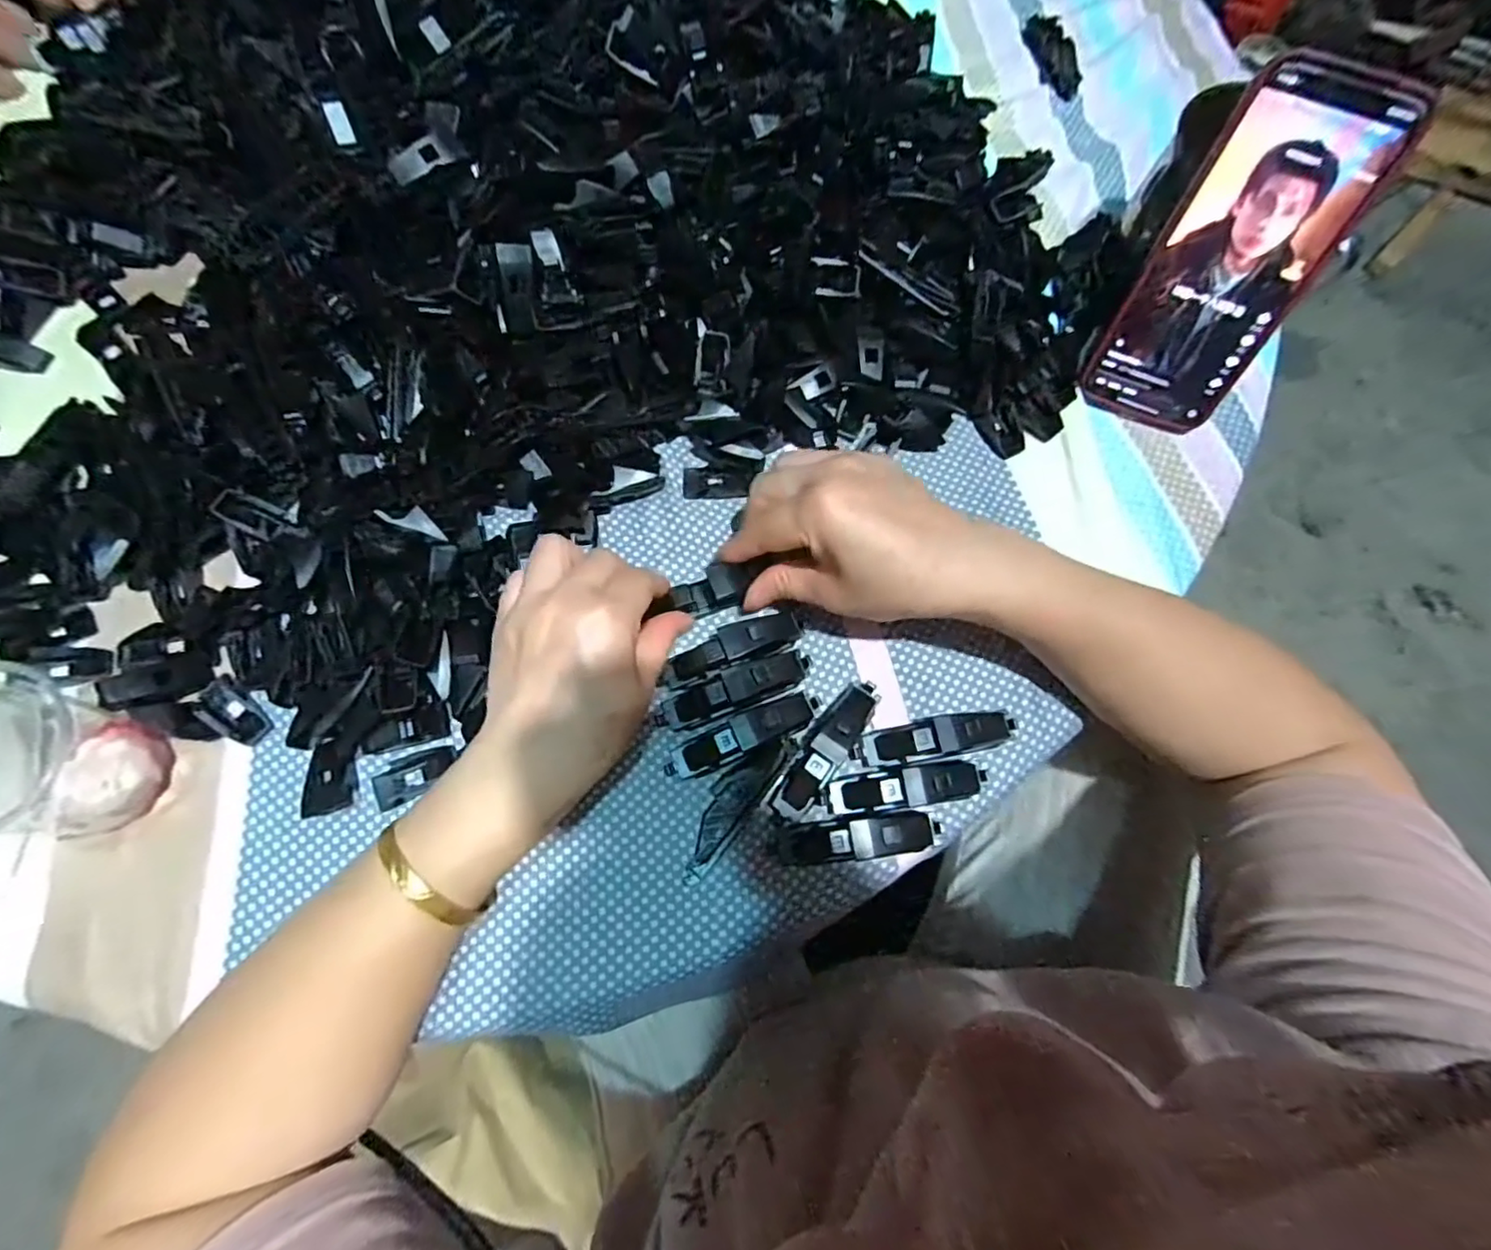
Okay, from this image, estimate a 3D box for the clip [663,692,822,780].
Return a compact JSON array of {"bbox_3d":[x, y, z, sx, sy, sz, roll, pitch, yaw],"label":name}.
[{"bbox_3d":[-0.001,0.053,0.312,0.081,0.016,0.018,-24,75,-9],"label":"clip"}]

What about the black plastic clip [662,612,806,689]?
[{"bbox_3d":[-0.006,0.012,0.322,0.073,0.021,0.018,-21,75,-8],"label":"black plastic clip"}]

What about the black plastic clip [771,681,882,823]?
[{"bbox_3d":[0.040,0.060,0.311,0.020,0.015,0.077,37,75,9],"label":"black plastic clip"}]

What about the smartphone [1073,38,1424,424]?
[{"bbox_3d":[0.252,-0.185,0.328,0.075,0.159,0.016,21,40,4],"label":"smartphone"}]

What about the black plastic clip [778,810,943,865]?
[{"bbox_3d":[0.054,0.102,0.302,0.075,0.011,0.018,-7,73,-4],"label":"black plastic clip"}]

